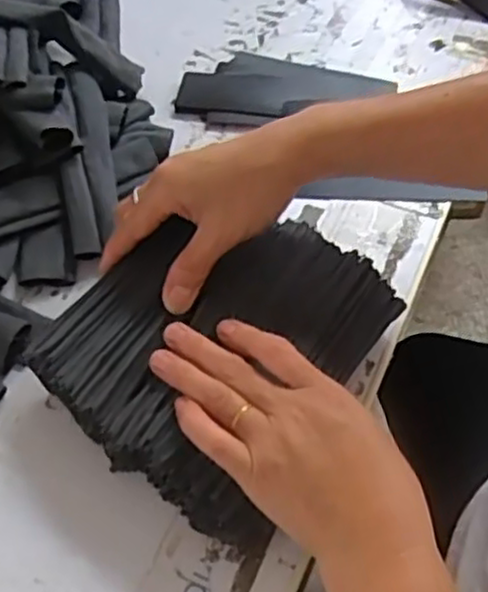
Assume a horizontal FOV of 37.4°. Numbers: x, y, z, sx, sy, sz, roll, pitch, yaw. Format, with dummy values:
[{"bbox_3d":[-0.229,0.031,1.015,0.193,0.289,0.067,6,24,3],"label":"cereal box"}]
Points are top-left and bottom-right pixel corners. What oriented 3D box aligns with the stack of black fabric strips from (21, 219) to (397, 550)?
[{"bbox_3d":[-0.020,0.026,0.449,0.169,0.054,0.196,28,61,19],"label":"stack of black fabric strips"}]

